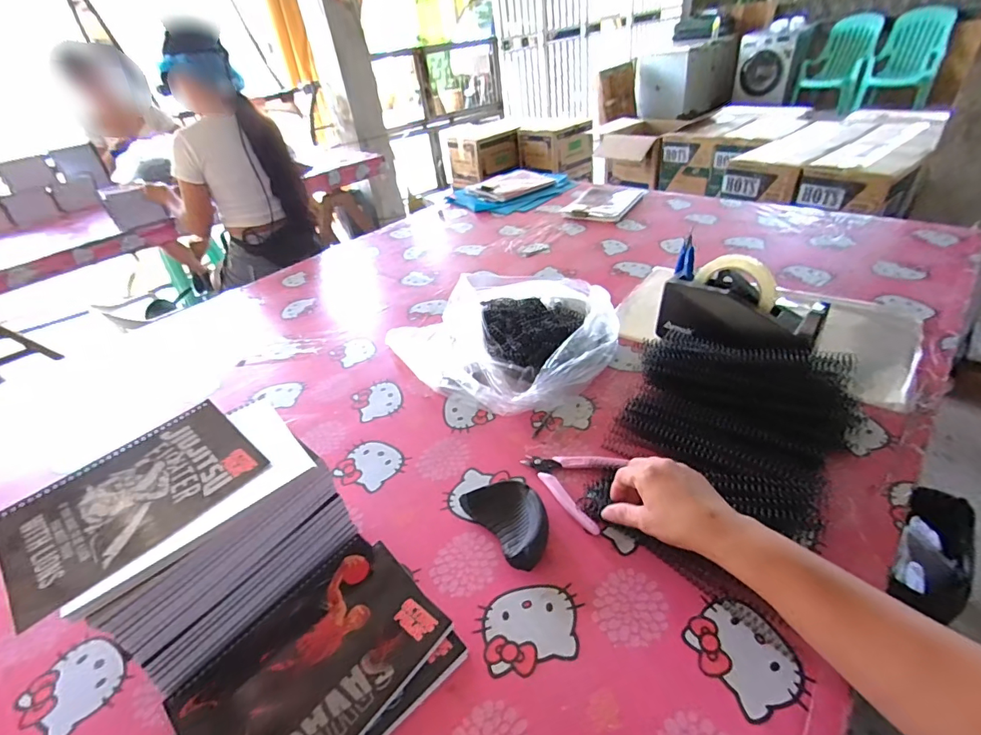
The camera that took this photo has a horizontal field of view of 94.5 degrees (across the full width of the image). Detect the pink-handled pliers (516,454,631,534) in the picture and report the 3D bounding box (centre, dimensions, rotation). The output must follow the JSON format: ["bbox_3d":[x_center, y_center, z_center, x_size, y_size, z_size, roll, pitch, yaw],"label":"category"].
[{"bbox_3d":[0.085,0.124,0.512,0.111,0.017,0.090,18,44,29],"label":"pink-handled pliers"}]

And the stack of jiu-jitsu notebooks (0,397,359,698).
[{"bbox_3d":[-0.292,0.159,0.452,0.195,0.127,0.228,25,48,35],"label":"stack of jiu-jitsu notebooks"}]

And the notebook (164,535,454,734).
[{"bbox_3d":[-0.150,0.255,0.393,0.145,0.013,0.200,25,48,36],"label":"notebook"}]

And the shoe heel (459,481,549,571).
[{"bbox_3d":[0.025,0.159,0.475,0.066,0.025,0.099,-27,41,-23],"label":"shoe heel"}]

